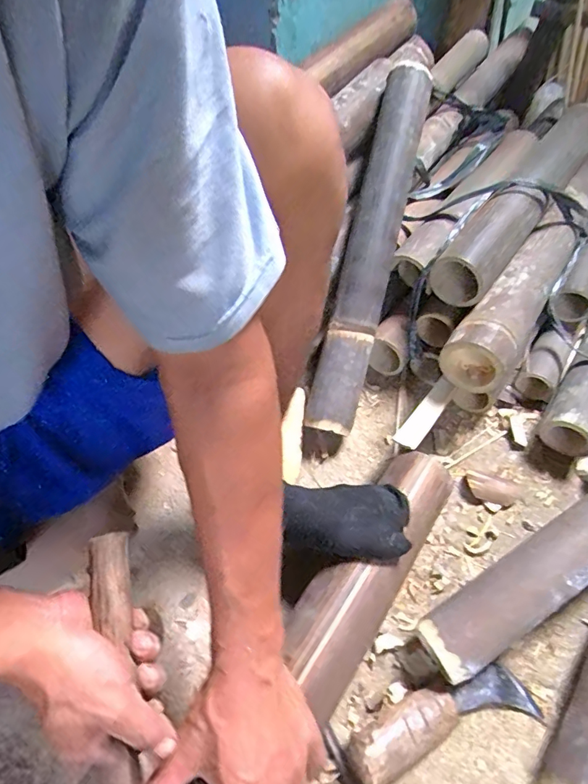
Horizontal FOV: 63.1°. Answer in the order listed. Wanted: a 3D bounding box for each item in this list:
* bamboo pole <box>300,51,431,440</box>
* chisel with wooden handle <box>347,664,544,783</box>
[{"bbox_3d":[0.108,-0.212,0.682,0.073,0.062,0.547,13,83,7],"label":"bamboo pole"},{"bbox_3d":[0.147,0.319,0.467,0.199,0.045,0.057,-16,54,-11],"label":"chisel with wooden handle"}]

